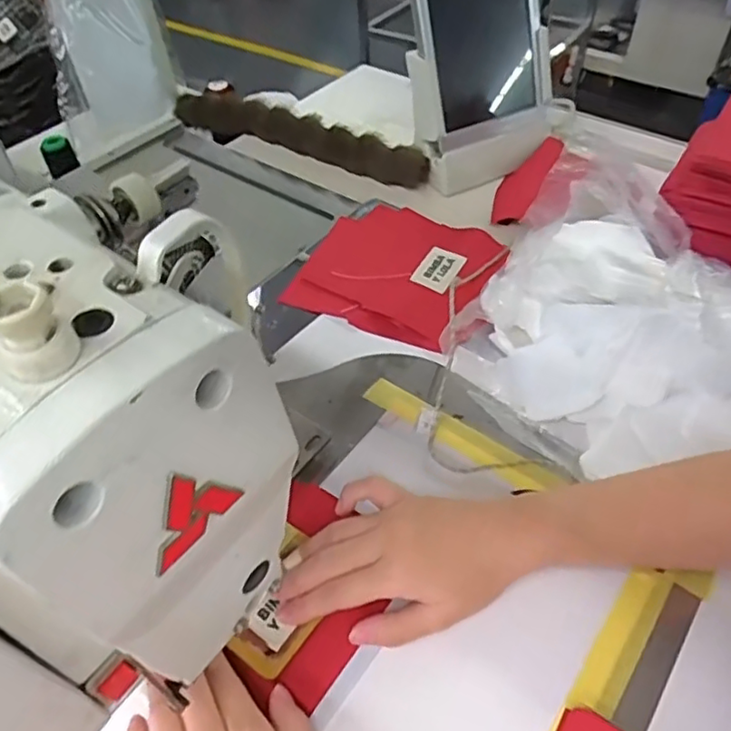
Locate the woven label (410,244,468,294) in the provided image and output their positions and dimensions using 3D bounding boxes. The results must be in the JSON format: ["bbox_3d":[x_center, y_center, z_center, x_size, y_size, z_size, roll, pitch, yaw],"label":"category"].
[{"bbox_3d":[0.068,-0.090,0.578,0.039,0.005,0.051,23,64,26],"label":"woven label"}]

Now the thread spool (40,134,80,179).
[{"bbox_3d":[-0.398,-0.273,0.808,0.035,0.048,0.028,-27,53,-21],"label":"thread spool"}]

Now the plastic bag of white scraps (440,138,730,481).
[{"bbox_3d":[0.199,-0.038,0.451,0.242,0.126,0.206,33,60,27],"label":"plastic bag of white scraps"}]

